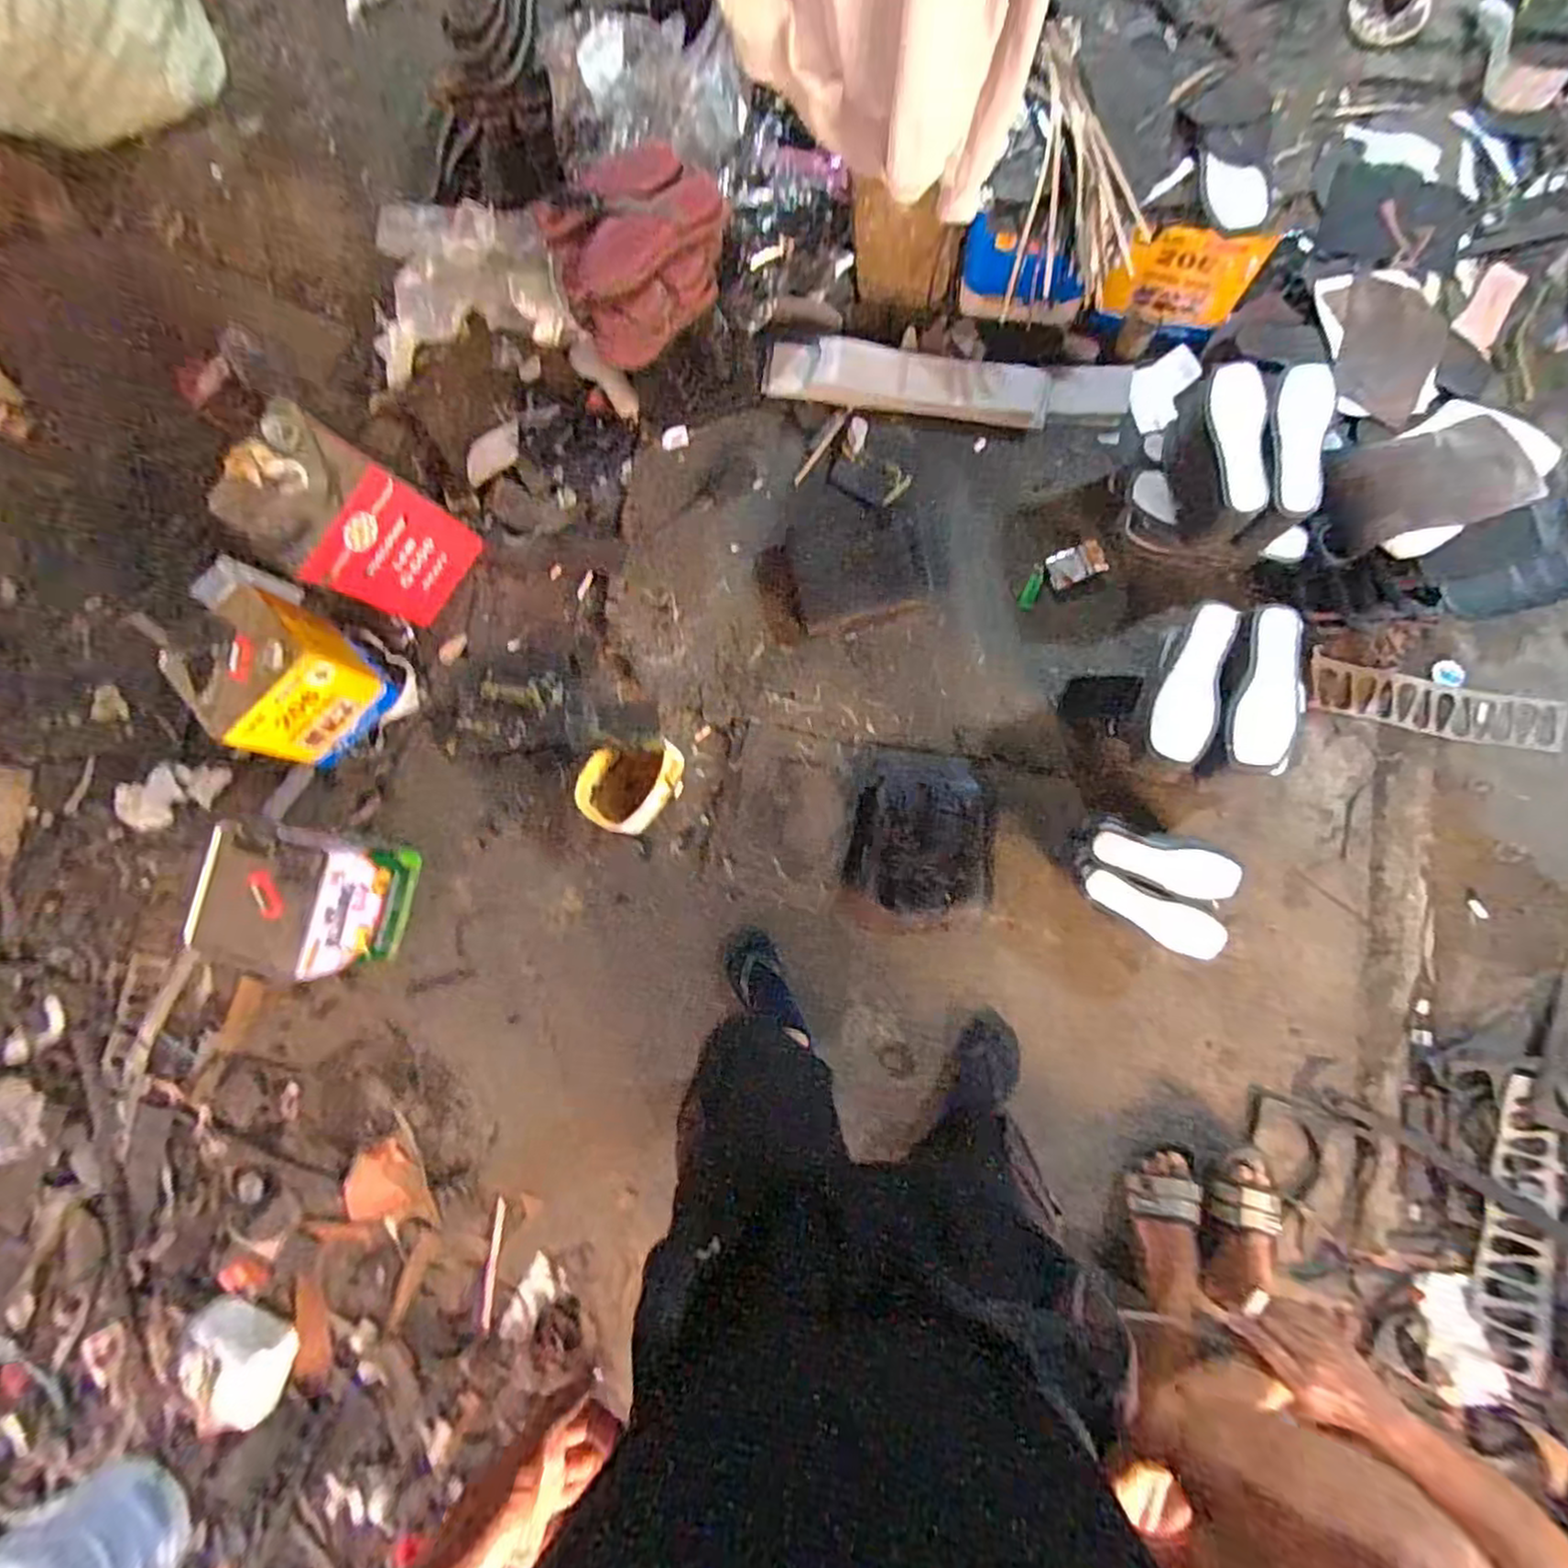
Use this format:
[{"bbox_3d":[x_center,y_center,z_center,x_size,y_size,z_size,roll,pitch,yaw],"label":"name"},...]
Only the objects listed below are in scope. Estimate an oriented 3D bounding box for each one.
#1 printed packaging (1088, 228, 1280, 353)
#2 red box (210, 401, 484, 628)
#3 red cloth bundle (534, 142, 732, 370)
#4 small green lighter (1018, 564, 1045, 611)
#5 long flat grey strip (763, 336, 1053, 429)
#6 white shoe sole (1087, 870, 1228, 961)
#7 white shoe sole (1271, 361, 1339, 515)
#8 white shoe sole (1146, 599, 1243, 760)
[{"bbox_3d":[0.685,-0.865,1.240,0.232,0.211,0.074,15,88,9],"label":"printed packaging"},{"bbox_3d":[-0.831,-0.502,1.406,0.229,0.380,0.259,38,92,9],"label":"red box"},{"bbox_3d":[-0.229,-0.876,1.210,0.299,0.222,0.198,-16,86,8],"label":"red cloth bundle"},{"bbox_3d":[0.480,-0.379,1.387,0.030,0.009,0.089,19,103,9],"label":"small green lighter"},{"bbox_3d":[0.236,-0.786,1.409,0.553,0.045,0.115,9,87,9],"label":"long flat grey strip"},{"bbox_3d":[0.593,0.210,1.155,0.212,0.031,0.069,26,88,11],"label":"white shoe sole"},{"bbox_3d":[0.751,-0.506,1.048,0.077,0.035,0.213,5,85,9],"label":"white shoe sole"},{"bbox_3d":[0.595,-0.150,1.046,0.080,0.027,0.235,16,96,39],"label":"white shoe sole"}]

